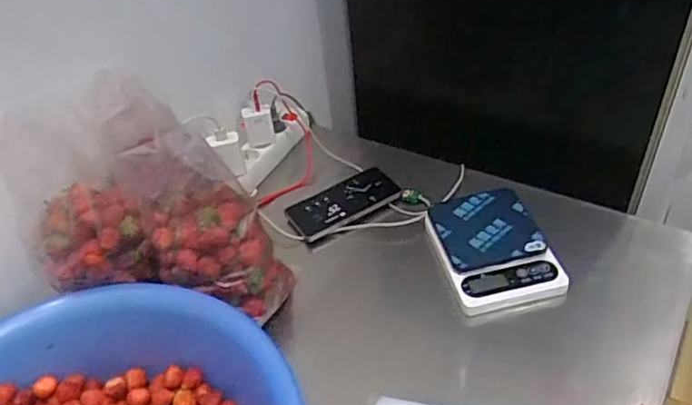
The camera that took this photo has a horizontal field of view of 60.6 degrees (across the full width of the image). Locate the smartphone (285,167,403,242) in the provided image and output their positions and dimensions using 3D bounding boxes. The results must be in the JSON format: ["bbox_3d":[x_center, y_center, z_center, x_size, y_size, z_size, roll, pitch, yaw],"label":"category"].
[{"bbox_3d":[0.004,-0.004,0.892,0.183,0.015,0.084,-31,46,-24],"label":"smartphone"}]

